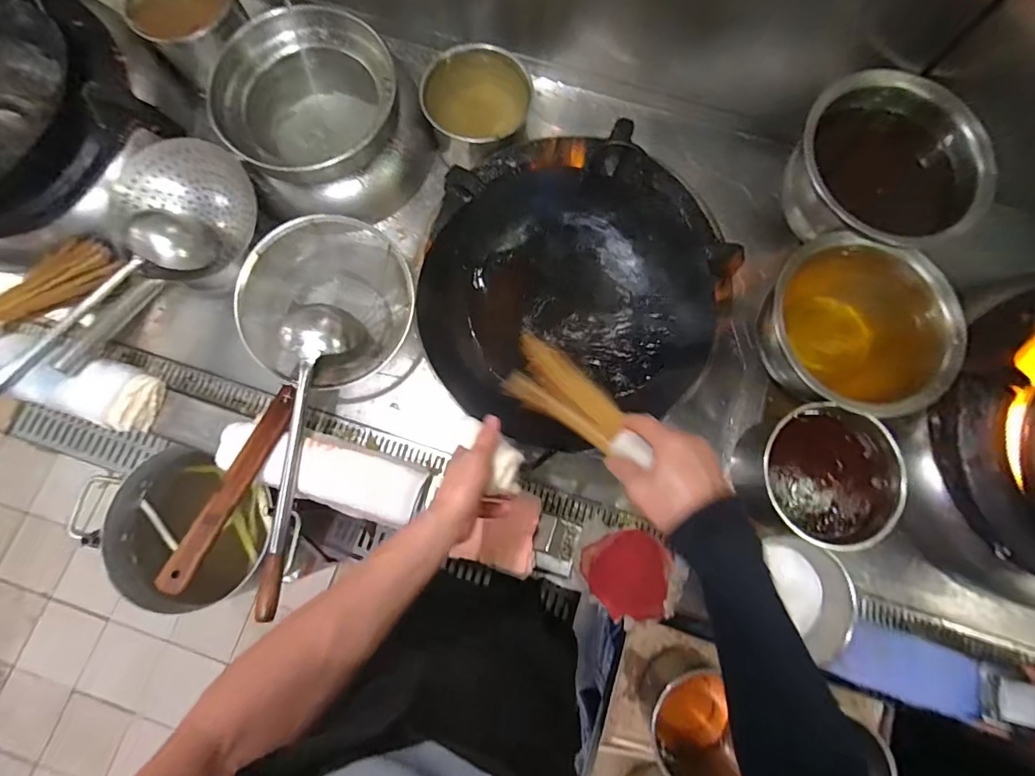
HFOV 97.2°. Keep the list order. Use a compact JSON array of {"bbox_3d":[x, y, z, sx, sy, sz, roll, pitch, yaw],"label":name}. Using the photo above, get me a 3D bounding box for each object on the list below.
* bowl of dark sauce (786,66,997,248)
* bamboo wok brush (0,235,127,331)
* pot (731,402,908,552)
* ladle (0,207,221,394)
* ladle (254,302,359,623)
[{"bbox_3d":[0.565,-0.334,0.716,0.214,0.147,0.265,-30,80,-6],"label":"bowl of dark sauce"},{"bbox_3d":[-0.814,-0.144,0.747,0.087,0.053,0.292,31,57,6],"label":"bamboo wok brush"},{"bbox_3d":[0.430,0.124,0.666,0.187,0.106,0.184,0,78,0],"label":"pot"},{"bbox_3d":[-0.722,-0.113,0.748,0.114,0.113,0.490,38,81,7],"label":"ladle"},{"bbox_3d":[-0.358,0.085,0.715,0.104,0.079,0.476,8,79,2],"label":"ladle"}]

